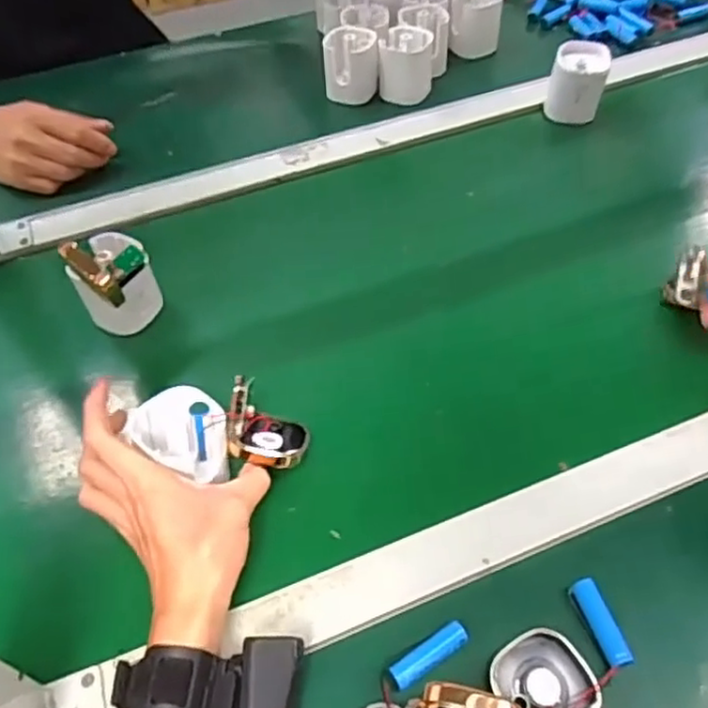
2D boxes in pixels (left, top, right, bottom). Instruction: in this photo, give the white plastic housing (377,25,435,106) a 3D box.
[{"bbox_3d":[0.060,-0.331,0.762,0.063,0.070,0.055,7,48,1],"label":"white plastic housing"}]

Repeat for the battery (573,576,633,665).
[{"bbox_3d":[0.147,0.161,0.395,0.014,0.015,0.050,-11,50,-15],"label":"battery"}]

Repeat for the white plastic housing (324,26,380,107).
[{"bbox_3d":[-0.004,-0.332,0.769,0.063,0.076,0.046,1,48,-4],"label":"white plastic housing"}]

